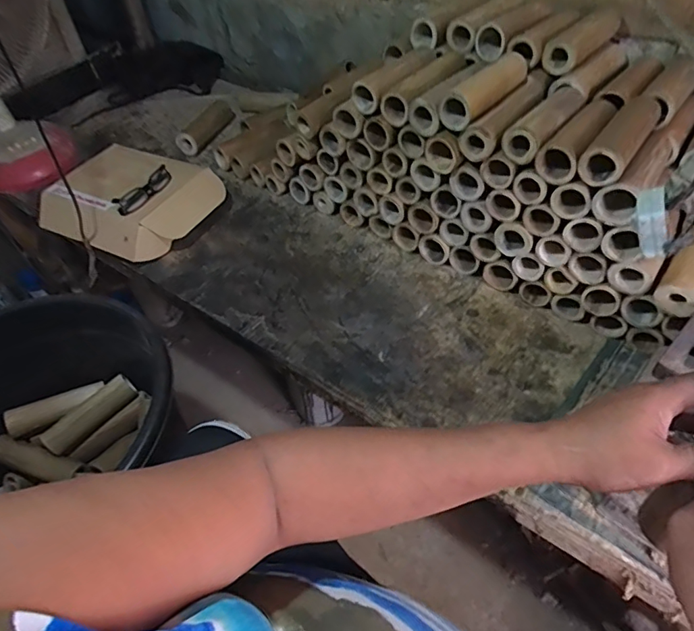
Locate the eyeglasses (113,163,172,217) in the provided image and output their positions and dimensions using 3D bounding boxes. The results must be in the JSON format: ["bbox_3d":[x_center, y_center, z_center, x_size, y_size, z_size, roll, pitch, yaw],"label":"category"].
[{"bbox_3d":[-0.385,-0.240,0.927,0.034,0.034,0.131,25,54,25],"label":"eyeglasses"}]

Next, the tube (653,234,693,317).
[{"bbox_3d":[0.491,-0.071,0.688,0.054,0.046,0.184,31,56,28],"label":"tube"}]

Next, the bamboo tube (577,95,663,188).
[{"bbox_3d":[0.374,-0.239,0.660,0.051,0.045,0.187,29,55,27],"label":"bamboo tube"}]

